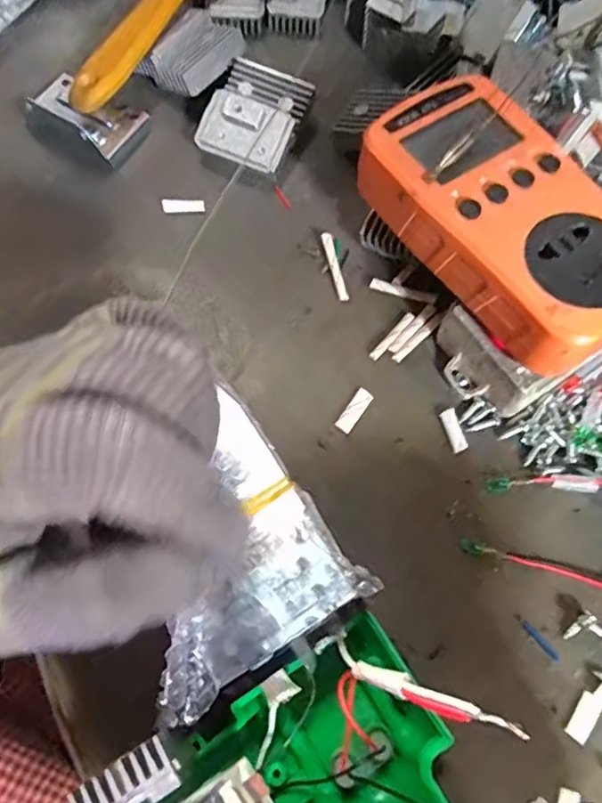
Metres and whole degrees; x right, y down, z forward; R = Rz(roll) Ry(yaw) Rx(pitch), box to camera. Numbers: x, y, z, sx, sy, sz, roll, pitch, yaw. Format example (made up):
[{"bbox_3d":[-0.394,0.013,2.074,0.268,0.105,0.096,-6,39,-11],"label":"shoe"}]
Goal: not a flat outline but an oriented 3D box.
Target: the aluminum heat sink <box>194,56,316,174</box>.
[{"bbox_3d":[-0.024,-0.151,0.297,0.046,0.017,0.060,25,73,8],"label":"aluminum heat sink"}]

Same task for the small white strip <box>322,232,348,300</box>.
[{"bbox_3d":[0.017,-0.068,0.281,0.006,0.005,0.037,-12,72,-5],"label":"small white strip"}]

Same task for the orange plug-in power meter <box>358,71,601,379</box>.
[{"bbox_3d":[0.083,-0.075,0.226,0.067,0.024,0.128,-34,75,-12],"label":"orange plug-in power meter"}]

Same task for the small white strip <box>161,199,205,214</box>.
[{"bbox_3d":[-0.061,-0.101,0.288,0.021,0.005,0.006,-5,71,-3],"label":"small white strip"}]

